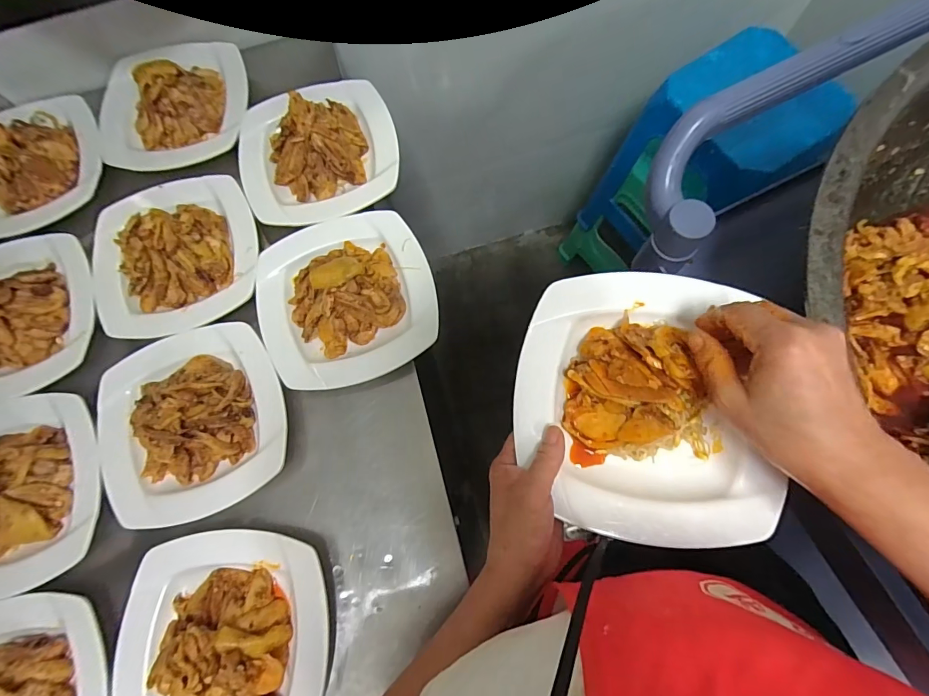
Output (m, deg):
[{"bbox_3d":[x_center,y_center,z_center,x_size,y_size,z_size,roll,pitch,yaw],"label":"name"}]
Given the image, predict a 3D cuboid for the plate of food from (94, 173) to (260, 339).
[{"bbox_3d":[-0.344,-0.124,0.482,0.183,0.054,0.195,-16,74,0],"label":"plate of food"}]

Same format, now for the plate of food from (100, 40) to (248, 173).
[{"bbox_3d":[-0.376,-0.317,0.528,0.175,0.047,0.169,-8,74,2],"label":"plate of food"}]

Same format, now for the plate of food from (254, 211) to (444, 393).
[{"bbox_3d":[-0.145,-0.068,0.498,0.202,0.061,0.207,-20,74,-1],"label":"plate of food"}]

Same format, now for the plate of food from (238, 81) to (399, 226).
[{"bbox_3d":[-0.197,-0.272,0.553,0.206,0.069,0.198,-16,74,0],"label":"plate of food"}]

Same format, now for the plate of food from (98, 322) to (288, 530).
[{"bbox_3d":[-0.311,0.076,0.461,0.196,0.057,0.205,-24,74,-2],"label":"plate of food"}]

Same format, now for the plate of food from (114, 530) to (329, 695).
[{"bbox_3d":[-0.239,0.288,0.400,0.205,0.065,0.205,0,73,-1],"label":"plate of food"}]

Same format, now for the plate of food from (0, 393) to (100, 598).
[{"bbox_3d":[-0.454,0.138,0.402,0.153,0.067,0.185,-13,74,1],"label":"plate of food"}]

